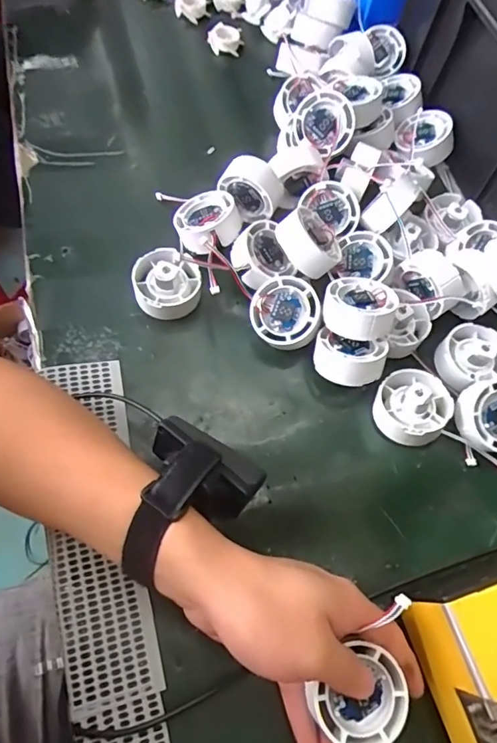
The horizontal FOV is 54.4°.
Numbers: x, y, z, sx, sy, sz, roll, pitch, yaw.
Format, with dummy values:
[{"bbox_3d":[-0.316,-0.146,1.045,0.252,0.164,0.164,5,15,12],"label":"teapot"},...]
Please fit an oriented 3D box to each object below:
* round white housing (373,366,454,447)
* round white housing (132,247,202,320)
[{"bbox_3d":[0.126,0.024,0.365,0.059,0.029,0.053,-38,75,-20],"label":"round white housing"},{"bbox_3d":[-0.067,-0.074,0.397,0.053,0.033,0.053,2,66,-5],"label":"round white housing"}]

